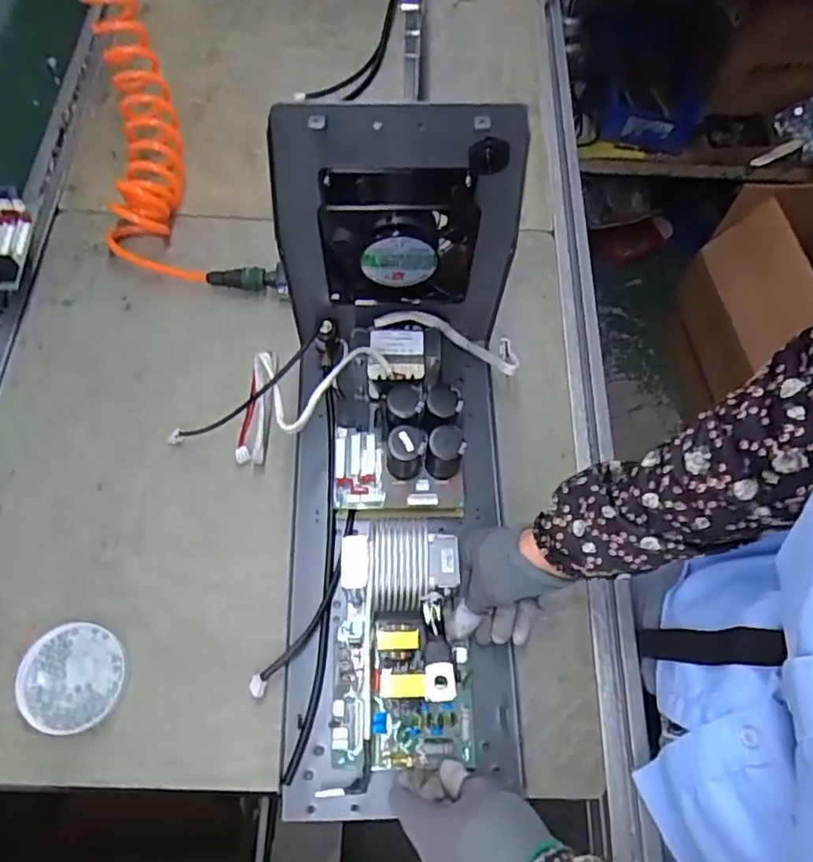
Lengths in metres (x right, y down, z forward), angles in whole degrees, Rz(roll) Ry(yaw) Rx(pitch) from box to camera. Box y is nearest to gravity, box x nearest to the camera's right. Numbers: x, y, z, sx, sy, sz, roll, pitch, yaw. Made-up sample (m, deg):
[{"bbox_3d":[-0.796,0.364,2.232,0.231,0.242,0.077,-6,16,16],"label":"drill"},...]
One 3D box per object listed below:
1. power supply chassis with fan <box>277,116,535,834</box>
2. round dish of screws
[{"bbox_3d":[-0.003,0.045,0.475,0.194,0.305,0.438,-1,66,-1],"label":"power supply chassis with fan"},{"bbox_3d":[-0.287,0.213,0.545,0.085,0.018,0.085,0,66,-1],"label":"round dish of screws"}]

